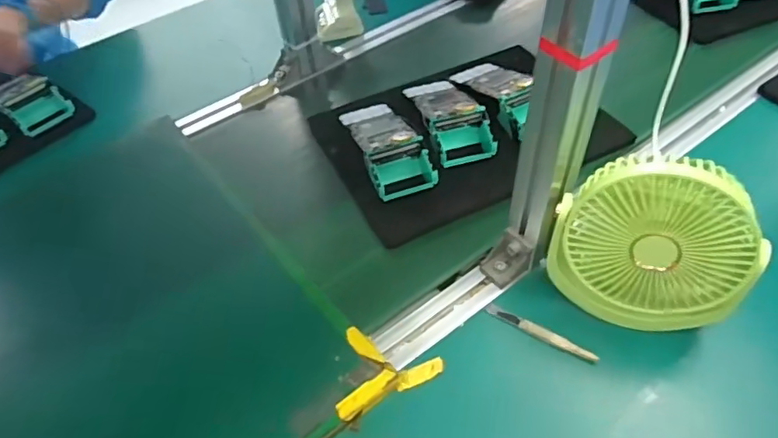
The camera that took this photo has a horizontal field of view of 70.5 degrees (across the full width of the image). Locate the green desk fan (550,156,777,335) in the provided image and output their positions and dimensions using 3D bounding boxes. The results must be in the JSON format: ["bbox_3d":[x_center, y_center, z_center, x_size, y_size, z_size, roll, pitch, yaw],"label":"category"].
[{"bbox_3d":[0.227,0.028,0.482,0.156,0.167,0.060,19,54,18],"label":"green desk fan"}]

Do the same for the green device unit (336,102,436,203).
[{"bbox_3d":[-0.004,-0.094,0.675,0.079,0.038,0.166,-16,51,-10],"label":"green device unit"}]

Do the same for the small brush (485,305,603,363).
[{"bbox_3d":[0.145,0.109,0.527,0.109,0.007,0.012,25,56,22],"label":"small brush"}]

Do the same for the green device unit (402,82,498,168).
[{"bbox_3d":[0.072,-0.140,0.702,0.070,0.037,0.170,-14,51,-8],"label":"green device unit"}]

